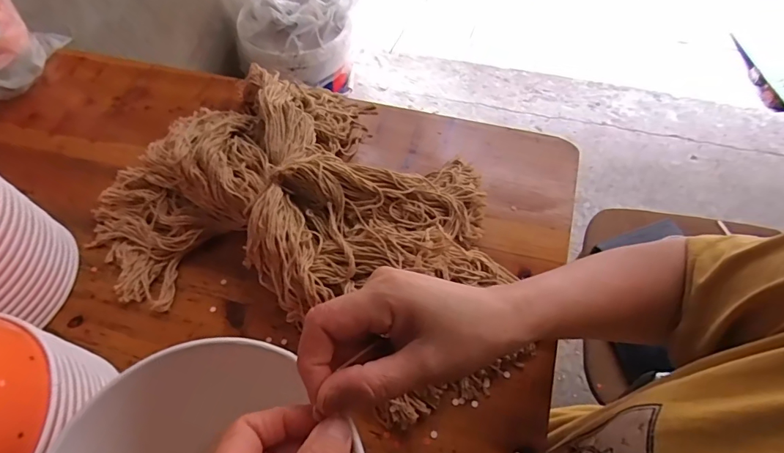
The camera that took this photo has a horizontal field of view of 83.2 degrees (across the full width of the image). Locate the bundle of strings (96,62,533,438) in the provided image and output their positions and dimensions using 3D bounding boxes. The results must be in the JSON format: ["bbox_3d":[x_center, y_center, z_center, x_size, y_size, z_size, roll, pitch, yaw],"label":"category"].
[{"bbox_3d":[-0.093,-0.035,0.434,0.388,0.068,0.301,20,61,14],"label":"bundle of strings"}]

